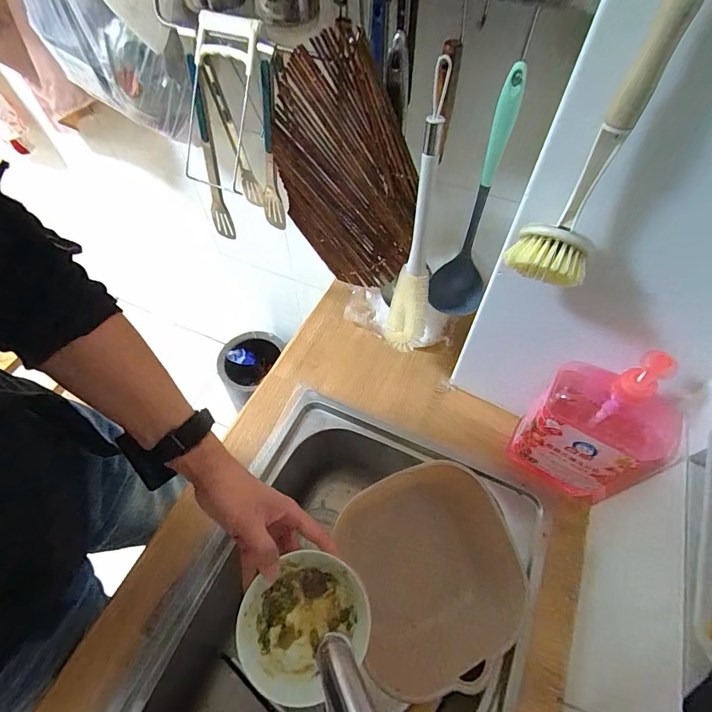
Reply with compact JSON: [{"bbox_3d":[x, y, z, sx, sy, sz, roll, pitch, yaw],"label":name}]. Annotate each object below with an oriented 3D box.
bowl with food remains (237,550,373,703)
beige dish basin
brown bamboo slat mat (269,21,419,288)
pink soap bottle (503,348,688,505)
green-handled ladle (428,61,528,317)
[{"bbox_3d":[-0.047,0.260,0.388,0.115,0.069,0.113,0,56,1],"label":"bowl with food remains"},{"bbox_3d":[0.104,0.287,0.541,0.226,0.074,0.237,-16,58,-10],"label":"beige dish basin"},{"bbox_3d":[-0.013,-0.230,0.527,0.191,0.308,0.027,17,58,12],"label":"brown bamboo slat mat"},{"bbox_3d":[0.305,0.093,0.513,0.139,0.260,0.094,27,61,18],"label":"pink soap bottle"},{"bbox_3d":[0.146,-0.168,0.489,0.072,0.316,0.041,13,58,9],"label":"green-handled ladle"}]

